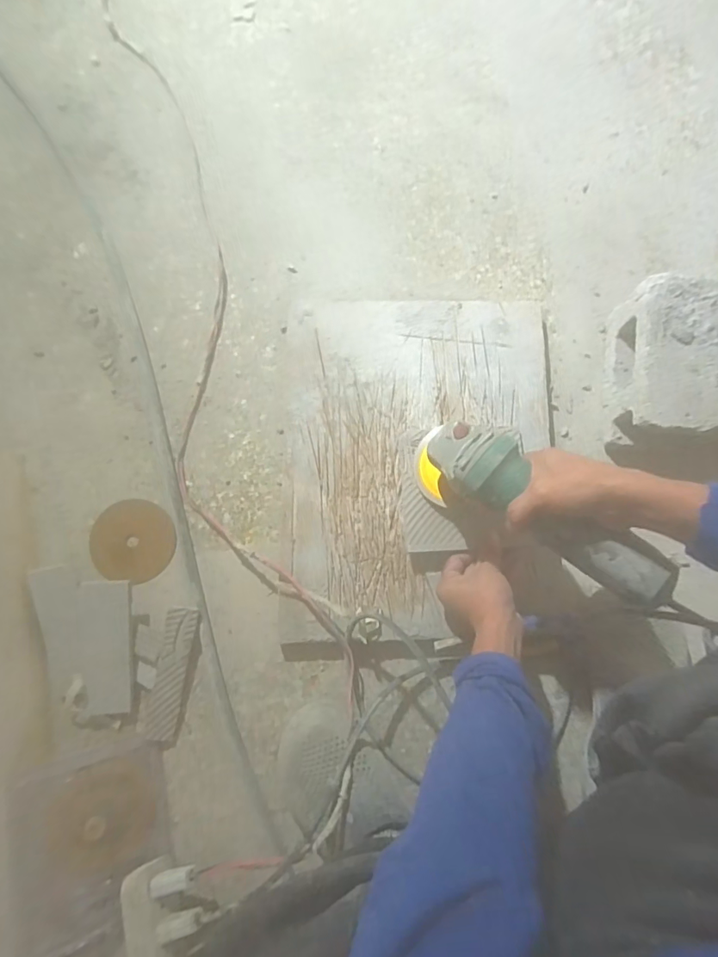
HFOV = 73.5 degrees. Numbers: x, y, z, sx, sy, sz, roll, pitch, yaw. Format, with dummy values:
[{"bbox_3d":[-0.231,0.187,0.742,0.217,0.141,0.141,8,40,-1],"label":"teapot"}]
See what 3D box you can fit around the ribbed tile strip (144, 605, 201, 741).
[{"bbox_3d":[-0.215,0.225,0.553,0.033,0.006,0.149,11,88,-14],"label":"ribbed tile strip"}]

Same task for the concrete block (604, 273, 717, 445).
[{"bbox_3d":[0.420,-0.135,0.593,0.196,0.101,0.173,7,80,1],"label":"concrete block"}]

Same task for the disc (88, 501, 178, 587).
[{"bbox_3d":[-0.276,0.076,0.588,0.104,0.006,0.096,0,79,1],"label":"disc"}]

